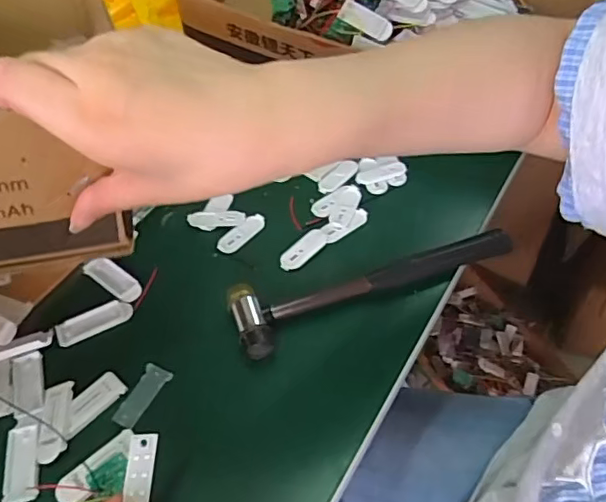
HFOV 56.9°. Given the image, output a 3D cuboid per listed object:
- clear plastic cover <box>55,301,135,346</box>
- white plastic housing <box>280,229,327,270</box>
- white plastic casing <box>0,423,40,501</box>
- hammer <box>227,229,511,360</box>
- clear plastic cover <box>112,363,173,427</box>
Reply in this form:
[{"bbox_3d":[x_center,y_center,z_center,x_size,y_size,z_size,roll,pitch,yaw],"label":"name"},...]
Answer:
[{"bbox_3d":[-0.167,0.056,0.447,0.059,0.004,0.021,-23,52,-14],"label":"clear plastic cover"},{"bbox_3d":[0.001,-0.002,0.482,0.050,0.007,0.016,-39,57,-25],"label":"white plastic housing"},{"bbox_3d":[-0.188,0.140,0.372,0.024,0.004,0.052,-16,50,-9],"label":"white plastic casing"},{"bbox_3d":[0.060,0.026,0.446,0.231,0.027,0.057,-17,51,-10],"label":"hammer"},{"bbox_3d":[-0.117,0.104,0.404,0.020,0.004,0.048,22,55,22],"label":"clear plastic cover"}]

